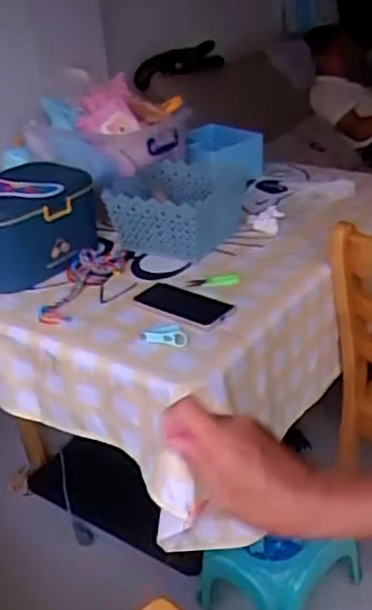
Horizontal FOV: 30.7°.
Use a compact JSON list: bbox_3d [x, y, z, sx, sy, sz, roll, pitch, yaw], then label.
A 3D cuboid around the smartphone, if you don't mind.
[{"bbox_3d":[-0.005,-0.002,1.140,0.188,0.013,0.092,22,39,38],"label":"smartphone"}]

